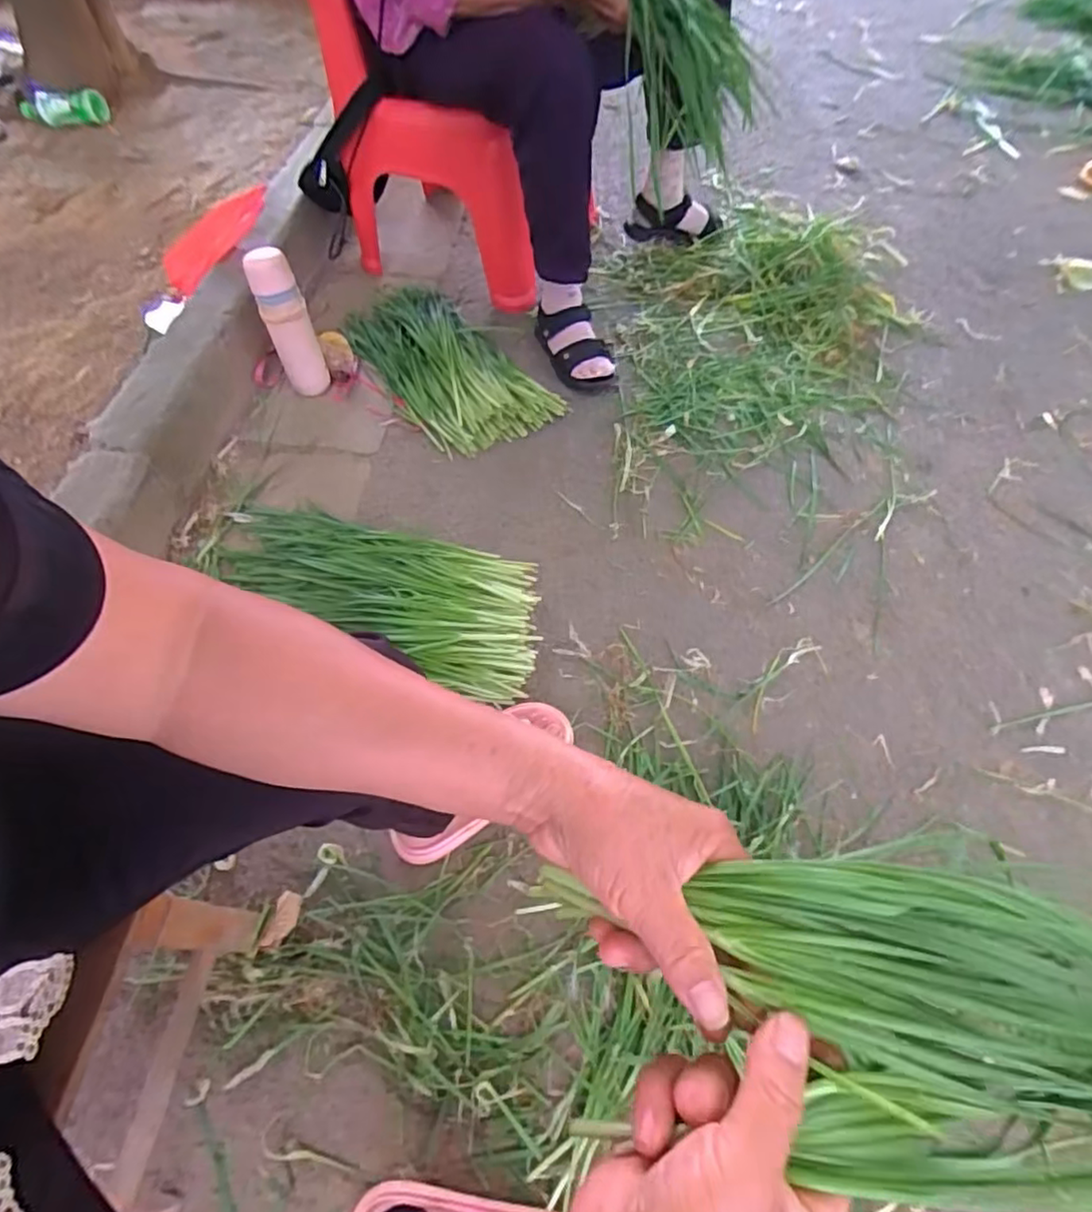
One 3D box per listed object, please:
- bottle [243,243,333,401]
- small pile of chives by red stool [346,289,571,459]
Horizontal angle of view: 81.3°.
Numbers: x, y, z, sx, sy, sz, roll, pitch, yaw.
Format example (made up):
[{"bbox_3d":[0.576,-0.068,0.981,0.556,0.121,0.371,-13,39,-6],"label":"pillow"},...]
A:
[{"bbox_3d":[-0.404,-0.436,1.011,0.068,0.231,0.063,-24,62,-12],"label":"bottle"},{"bbox_3d":[-0.188,-0.445,1.111,0.216,0.071,0.470,-33,64,-17],"label":"small pile of chives by red stool"}]

